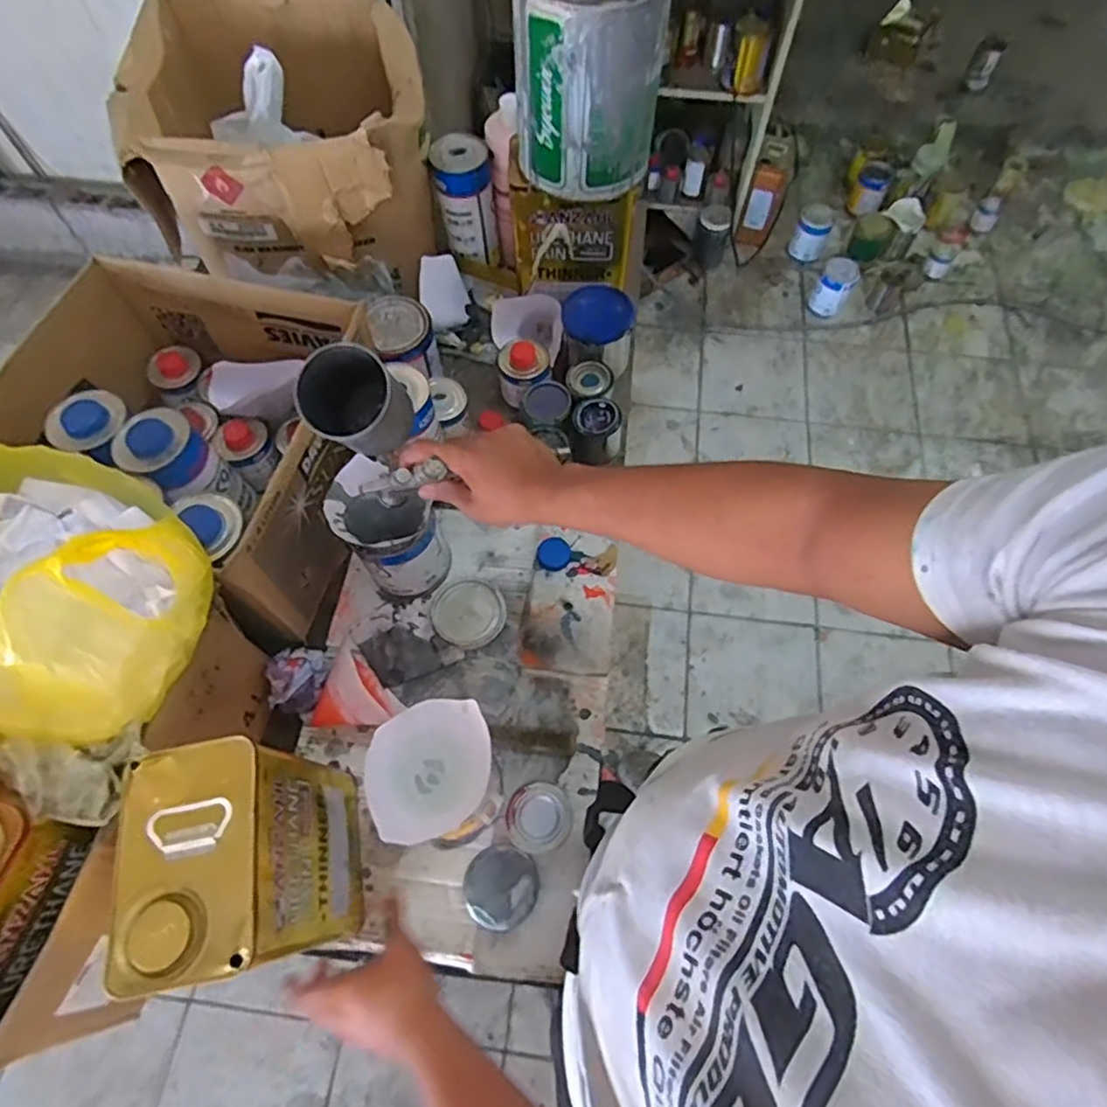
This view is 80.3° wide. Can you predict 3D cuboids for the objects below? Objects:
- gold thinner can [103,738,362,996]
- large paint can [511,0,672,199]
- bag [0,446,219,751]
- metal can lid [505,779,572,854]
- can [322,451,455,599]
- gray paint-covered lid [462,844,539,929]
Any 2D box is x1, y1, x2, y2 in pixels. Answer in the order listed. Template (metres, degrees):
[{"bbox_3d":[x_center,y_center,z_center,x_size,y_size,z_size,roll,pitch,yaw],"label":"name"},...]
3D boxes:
[{"bbox_3d":[-0.265,0.272,0.585,0.106,0.221,0.157,-9,65,-3],"label":"gold thinner can"},{"bbox_3d":[0.042,-0.559,0.753,0.161,0.207,0.166,4,65,3],"label":"large paint can"},{"bbox_3d":[-0.467,0.031,0.540,0.291,0.166,0.250,5,65,4],"label":"bag"},{"bbox_3d":[-0.014,0.263,0.654,0.065,0.009,0.064,3,73,-9],"label":"metal can lid"},{"bbox_3d":[-0.197,-0.025,0.796,0.104,0.146,0.122,-42,71,-17],"label":"can"},{"bbox_3d":[-0.055,0.351,0.693,0.078,0.012,0.078,2,49,-2],"label":"gray paint-covered lid"}]

